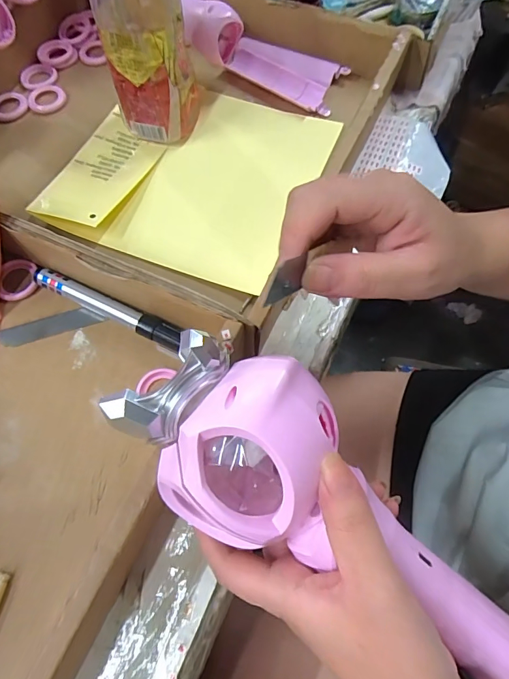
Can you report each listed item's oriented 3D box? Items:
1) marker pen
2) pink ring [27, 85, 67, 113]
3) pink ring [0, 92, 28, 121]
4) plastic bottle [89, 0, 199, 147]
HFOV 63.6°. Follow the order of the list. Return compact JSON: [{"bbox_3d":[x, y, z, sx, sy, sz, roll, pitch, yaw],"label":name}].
[{"bbox_3d":[-0.114,-0.025,0.320,0.131,0.014,0.016,25,70,10],"label":"marker pen"},{"bbox_3d":[-0.214,-0.249,0.423,0.037,0.004,0.040,0,68,0],"label":"pink ring"},{"bbox_3d":[-0.250,-0.238,0.418,0.037,0.004,0.037,0,68,0],"label":"pink ring"},{"bbox_3d":[-0.088,-0.249,0.321,0.067,0.183,0.063,-11,68,-4],"label":"plastic bottle"}]

